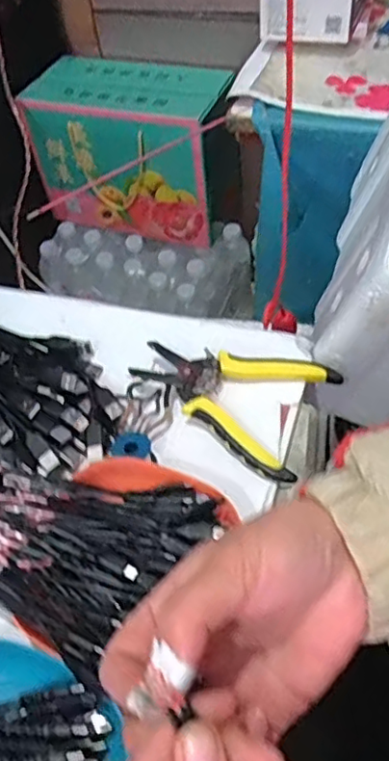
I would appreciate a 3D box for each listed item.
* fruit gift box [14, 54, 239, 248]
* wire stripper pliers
[{"bbox_3d":[-0.087,-0.392,1.061,0.348,0.239,0.193,18,56,19],"label":"fruit gift box"},{"bbox_3d":[0.040,0.003,0.503,0.162,0.021,0.110,34,62,28],"label":"wire stripper pliers"}]

